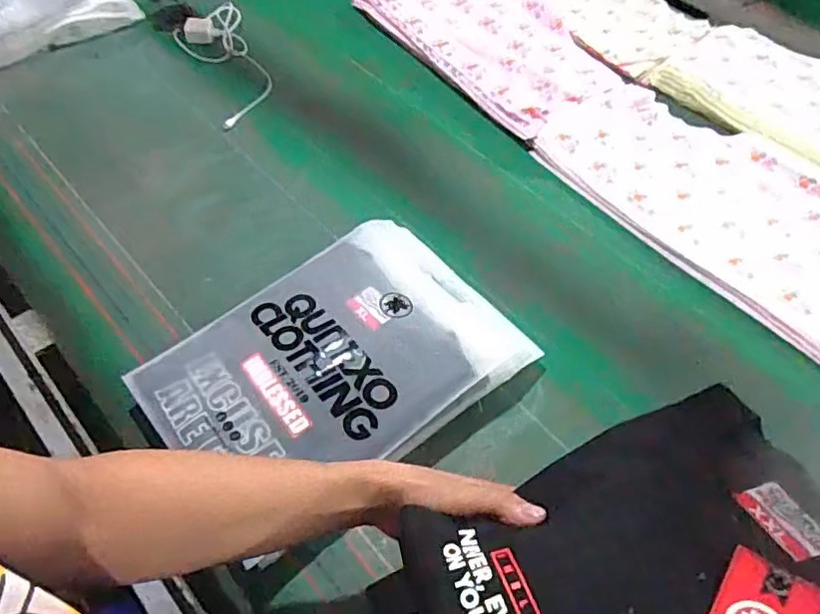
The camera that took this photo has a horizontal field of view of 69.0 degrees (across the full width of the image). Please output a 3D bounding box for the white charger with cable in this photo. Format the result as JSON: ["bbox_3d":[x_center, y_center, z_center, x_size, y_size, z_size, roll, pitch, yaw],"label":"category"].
[{"bbox_3d":[-0.298,-0.398,0.967,0.114,0.039,0.282,-21,59,-16],"label":"white charger with cable"}]

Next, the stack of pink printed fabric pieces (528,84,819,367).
[{"bbox_3d":[0.439,-0.133,0.810,0.283,0.039,0.528,-38,65,-25],"label":"stack of pink printed fabric pieces"}]

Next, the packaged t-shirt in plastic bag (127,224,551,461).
[{"bbox_3d":[-0.080,0.057,0.639,0.363,0.061,0.254,-33,63,-23],"label":"packaged t-shirt in plastic bag"}]

